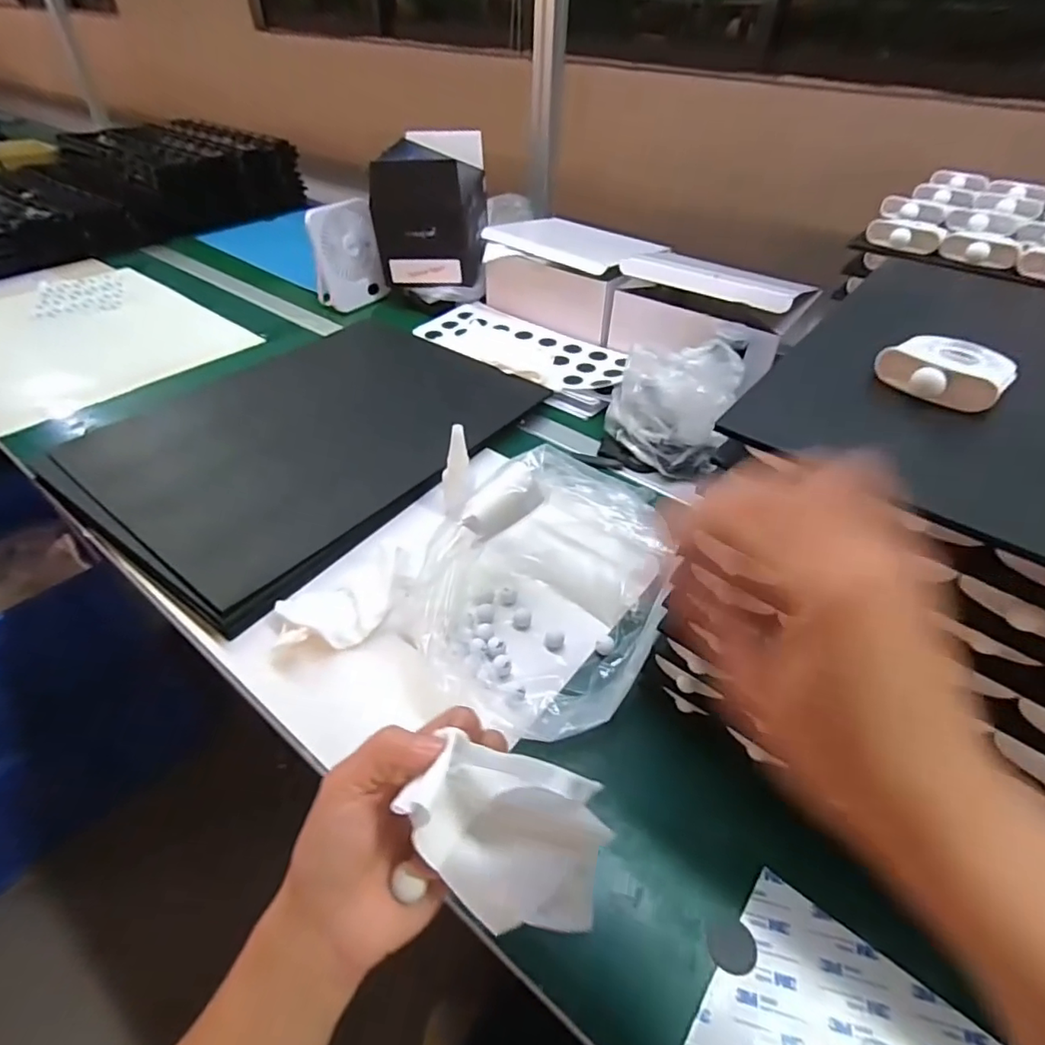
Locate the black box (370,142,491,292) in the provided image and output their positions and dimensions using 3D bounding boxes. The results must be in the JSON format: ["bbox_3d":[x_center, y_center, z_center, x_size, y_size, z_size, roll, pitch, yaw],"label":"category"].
[{"bbox_3d":[-0.151,-0.527,0.968,0.170,0.182,0.164,3,42,2],"label":"black box"}]

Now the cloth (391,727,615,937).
[{"bbox_3d":[-0.007,0.148,0.267,0.099,0.025,0.071,25,70,-9],"label":"cloth"}]

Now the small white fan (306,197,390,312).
[{"bbox_3d":[-0.307,-0.464,0.984,0.035,0.165,0.136,8,30,34],"label":"small white fan"}]

